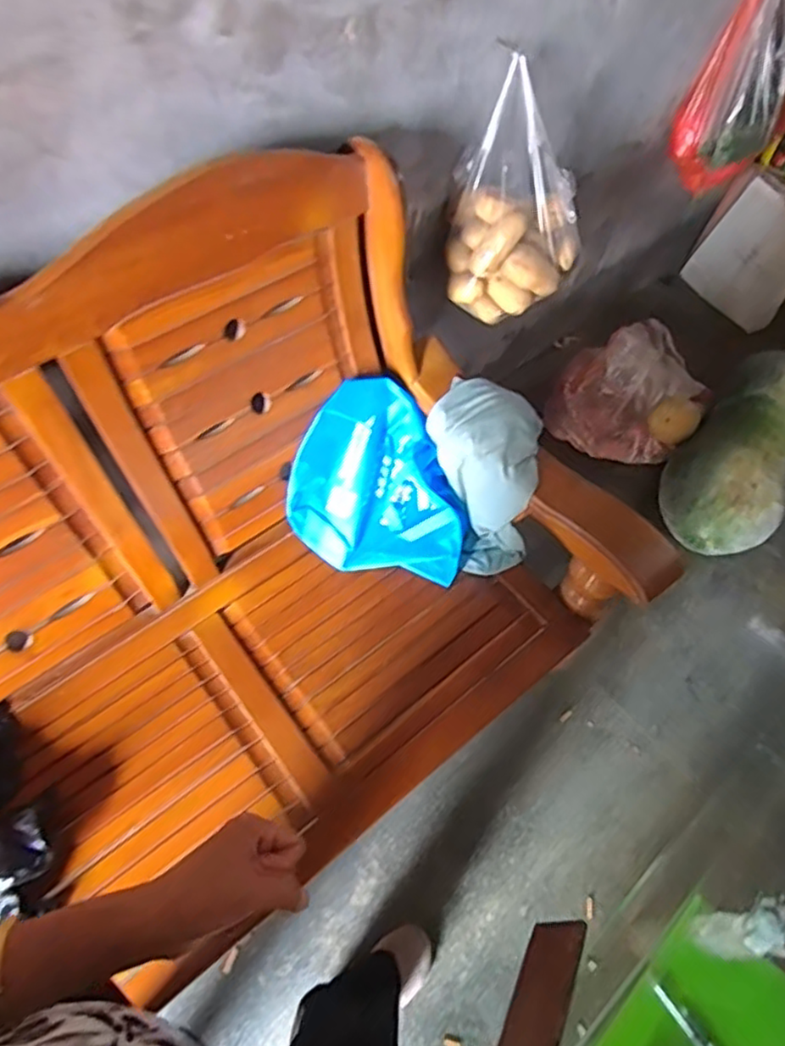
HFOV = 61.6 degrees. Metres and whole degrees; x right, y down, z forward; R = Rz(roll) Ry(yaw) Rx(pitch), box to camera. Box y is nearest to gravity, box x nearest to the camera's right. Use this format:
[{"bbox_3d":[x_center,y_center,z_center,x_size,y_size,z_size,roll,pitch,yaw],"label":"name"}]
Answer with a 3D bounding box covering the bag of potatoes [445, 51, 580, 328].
[{"bbox_3d":[0.222,-0.549,1.153,0.236,0.317,0.179,7,59,4],"label":"bag of potatoes"}]

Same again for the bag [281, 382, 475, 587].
[{"bbox_3d":[-0.025,-0.072,1.202,0.318,0.206,0.291,3,59,1],"label":"bag"}]

